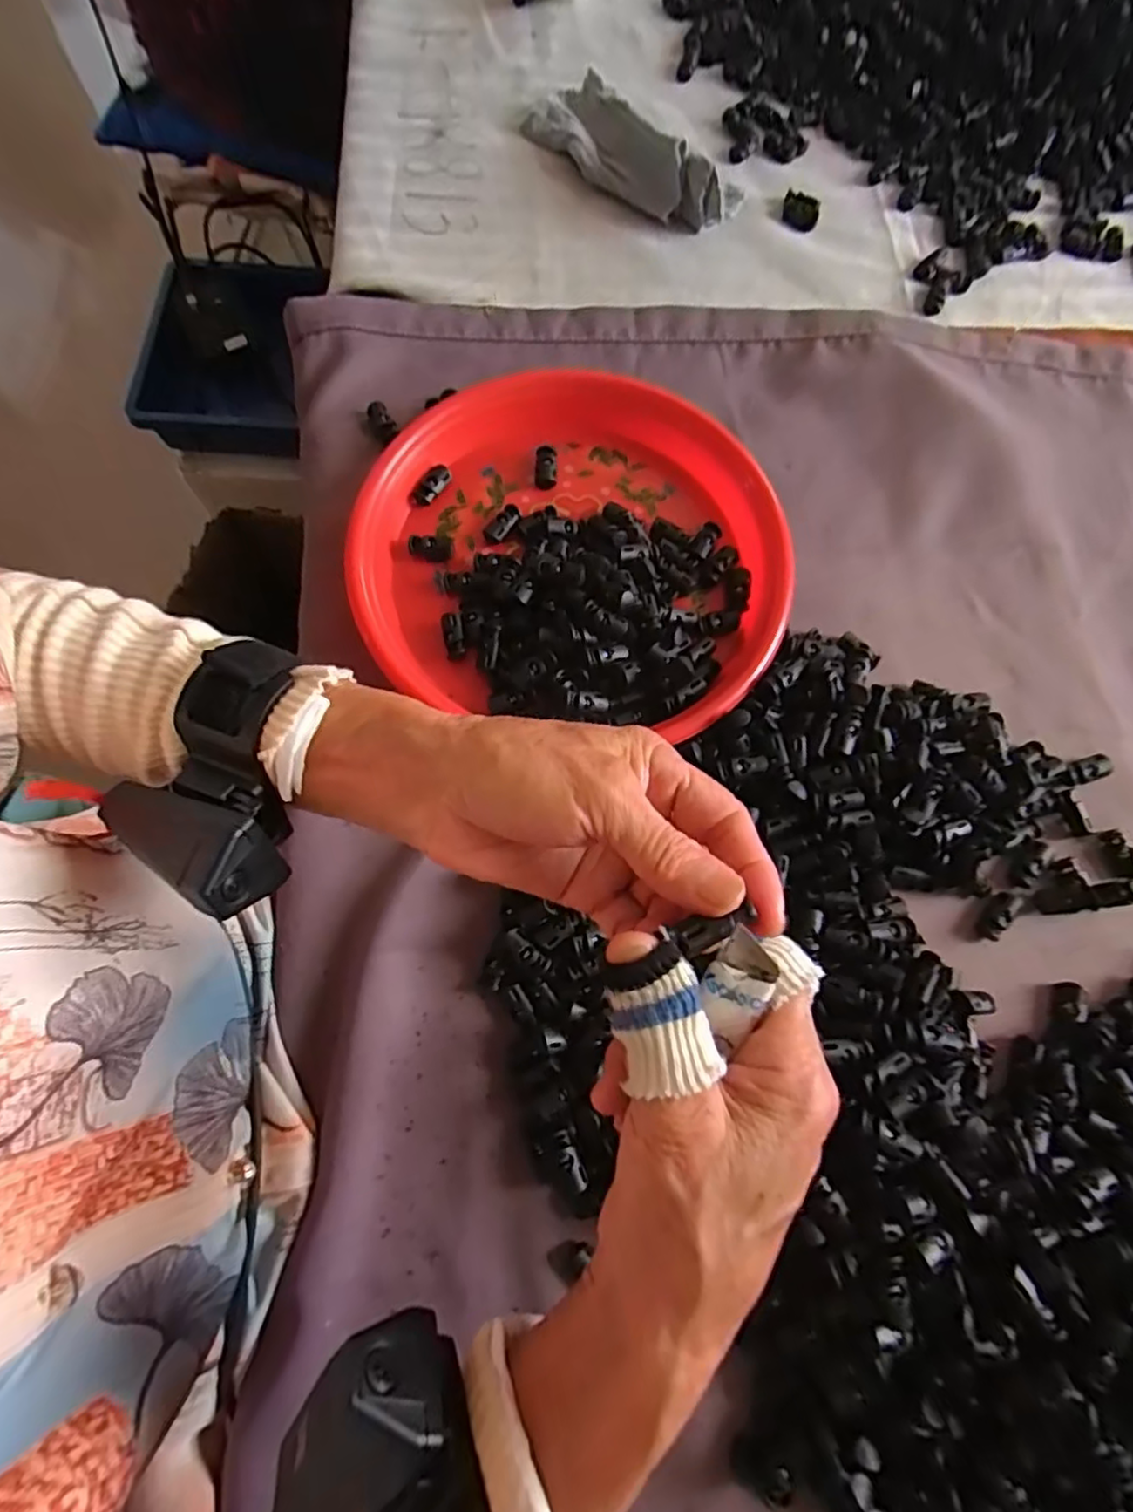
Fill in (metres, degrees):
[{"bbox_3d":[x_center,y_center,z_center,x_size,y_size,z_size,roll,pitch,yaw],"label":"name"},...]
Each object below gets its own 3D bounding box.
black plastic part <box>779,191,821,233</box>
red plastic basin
[{"bbox_3d":[0.180,-0.418,0.505,0.027,0.010,0.027,16,74,3],"label":"black plastic part"},{"bbox_3d":[0.008,-0.129,0.395,0.242,0.040,0.226,0,74,-1],"label":"red plastic basin"}]

